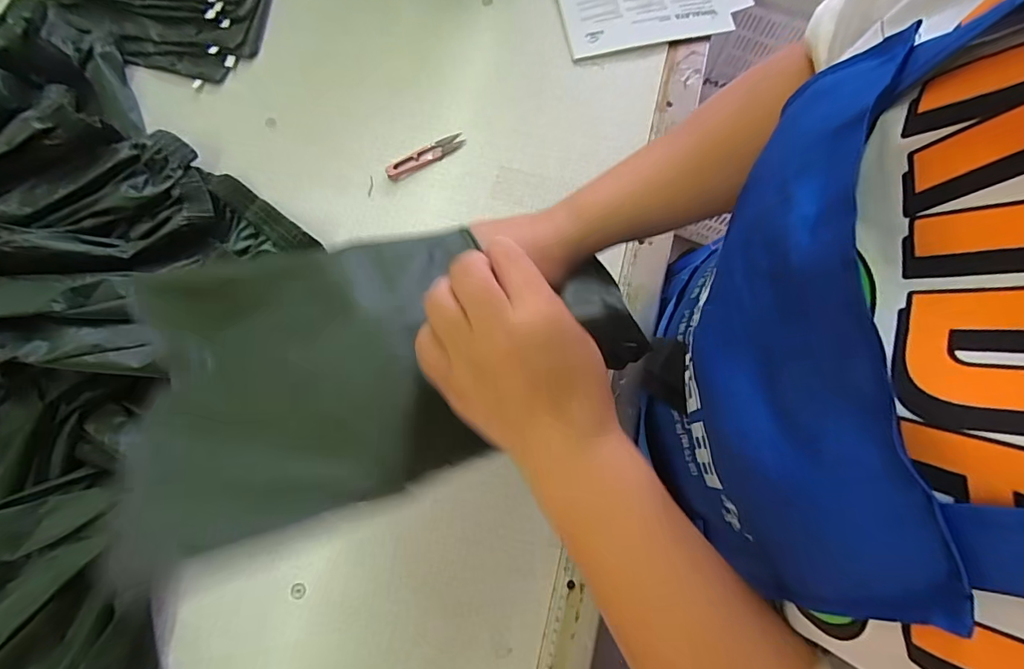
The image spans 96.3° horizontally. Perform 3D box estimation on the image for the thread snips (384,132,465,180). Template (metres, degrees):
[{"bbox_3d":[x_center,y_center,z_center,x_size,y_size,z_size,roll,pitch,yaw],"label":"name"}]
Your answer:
[{"bbox_3d":[-0.104,-0.216,0.552,0.102,0.007,0.026,-28,79,-7],"label":"thread snips"}]

